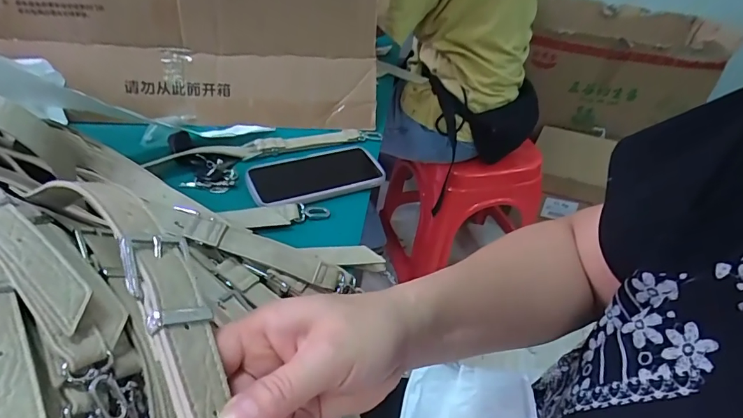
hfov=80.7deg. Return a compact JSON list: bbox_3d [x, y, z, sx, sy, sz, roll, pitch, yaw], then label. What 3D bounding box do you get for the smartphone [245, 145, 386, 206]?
[{"bbox_3d":[-0.069,-0.045,0.562,0.170,0.014,0.090,-16,47,-23],"label":"smartphone"}]

